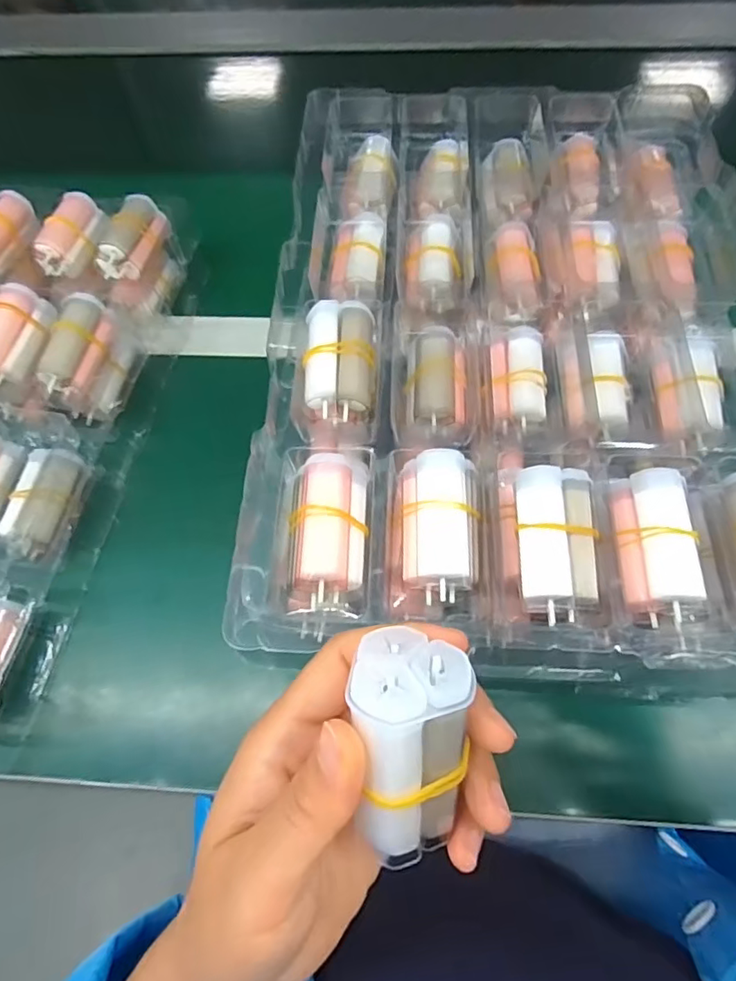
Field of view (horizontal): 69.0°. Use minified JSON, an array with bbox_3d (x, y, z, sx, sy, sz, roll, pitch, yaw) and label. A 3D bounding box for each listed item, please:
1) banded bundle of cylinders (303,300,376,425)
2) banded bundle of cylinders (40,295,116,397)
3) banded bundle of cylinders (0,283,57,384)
[{"bbox_3d":[-0.015,-0.070,0.290,0.036,0.021,0.065,1,65,3],"label":"banded bundle of cylinders"},{"bbox_3d":[-0.186,-0.091,0.352,0.025,0.046,0.063,12,66,9],"label":"banded bundle of cylinders"},{"bbox_3d":[-0.234,-0.103,0.350,0.029,0.023,0.068,15,67,10],"label":"banded bundle of cylinders"}]

